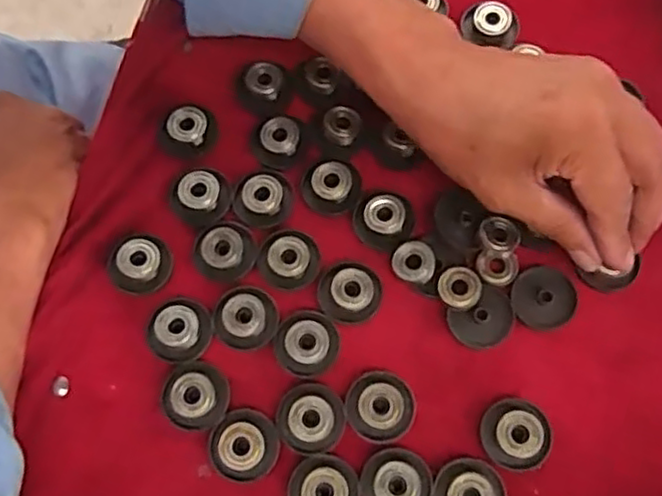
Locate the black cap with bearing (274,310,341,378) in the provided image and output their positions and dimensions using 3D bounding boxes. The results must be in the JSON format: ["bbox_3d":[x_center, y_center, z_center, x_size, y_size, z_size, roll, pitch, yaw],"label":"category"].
[{"bbox_3d":[-0.012,0.047,0.340,0.031,0.009,0.031,0,70,1],"label":"black cap with bearing"}]

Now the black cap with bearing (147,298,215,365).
[{"bbox_3d":[-0.077,0.041,0.343,0.034,0.013,0.031,0,70,1],"label":"black cap with bearing"}]

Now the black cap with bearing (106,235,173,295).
[{"bbox_3d":[-0.100,0.008,0.354,0.032,0.014,0.029,-30,73,-9],"label":"black cap with bearing"}]

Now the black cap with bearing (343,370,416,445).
[{"bbox_3d":[0.024,0.076,0.327,0.033,0.012,0.033,0,70,1],"label":"black cap with bearing"}]

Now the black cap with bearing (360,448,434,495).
[{"bbox_3d":[0.031,0.110,0.315,0.032,0.011,0.032,0,70,1],"label":"black cap with bearing"}]

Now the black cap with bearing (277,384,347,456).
[{"bbox_3d":[-0.010,0.082,0.326,0.033,0.009,0.033,0,70,1],"label":"black cap with bearing"}]

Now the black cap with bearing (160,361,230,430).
[{"bbox_3d":[-0.065,0.072,0.331,0.029,0.015,0.031,0,70,1],"label":"black cap with bearing"}]

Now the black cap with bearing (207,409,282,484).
[{"bbox_3d":[-0.042,0.094,0.323,0.033,0.013,0.032,0,70,1],"label":"black cap with bearing"}]

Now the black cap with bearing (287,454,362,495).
[{"bbox_3d":[-0.003,0.113,0.315,0.033,0.010,0.032,0,70,1],"label":"black cap with bearing"}]

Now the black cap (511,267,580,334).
[{"bbox_3d":[0.108,0.025,0.345,0.032,0.006,0.032,0,70,1],"label":"black cap"}]

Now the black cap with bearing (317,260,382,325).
[{"bbox_3d":[0.009,0.022,0.345,0.032,0.011,0.029,20,72,8],"label":"black cap with bearing"}]

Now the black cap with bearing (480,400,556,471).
[{"bbox_3d":[0.089,0.088,0.322,0.033,0.011,0.032,0,70,1],"label":"black cap with bearing"}]

